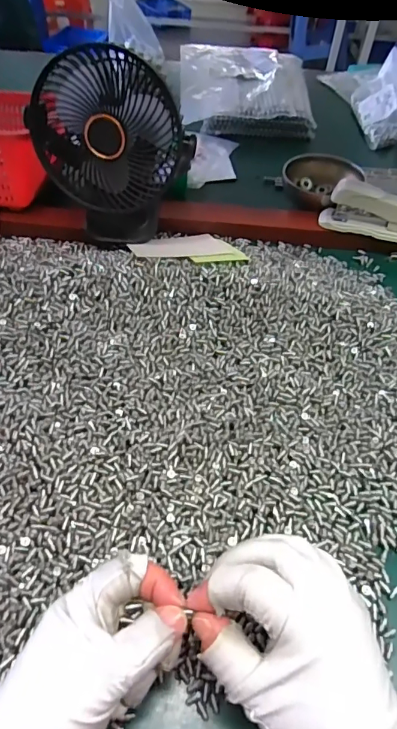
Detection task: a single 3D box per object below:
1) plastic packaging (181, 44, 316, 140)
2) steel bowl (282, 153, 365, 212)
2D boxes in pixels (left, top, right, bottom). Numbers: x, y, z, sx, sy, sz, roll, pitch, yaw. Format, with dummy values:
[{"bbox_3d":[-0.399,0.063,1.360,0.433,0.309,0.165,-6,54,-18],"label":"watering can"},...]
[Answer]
[{"bbox_3d":[0.082,-0.510,0.836,0.232,0.048,0.292,3,51,-1],"label":"plastic packaging"},{"bbox_3d":[0.159,-0.242,0.620,0.095,0.053,0.094,2,51,-2],"label":"steel bowl"}]

